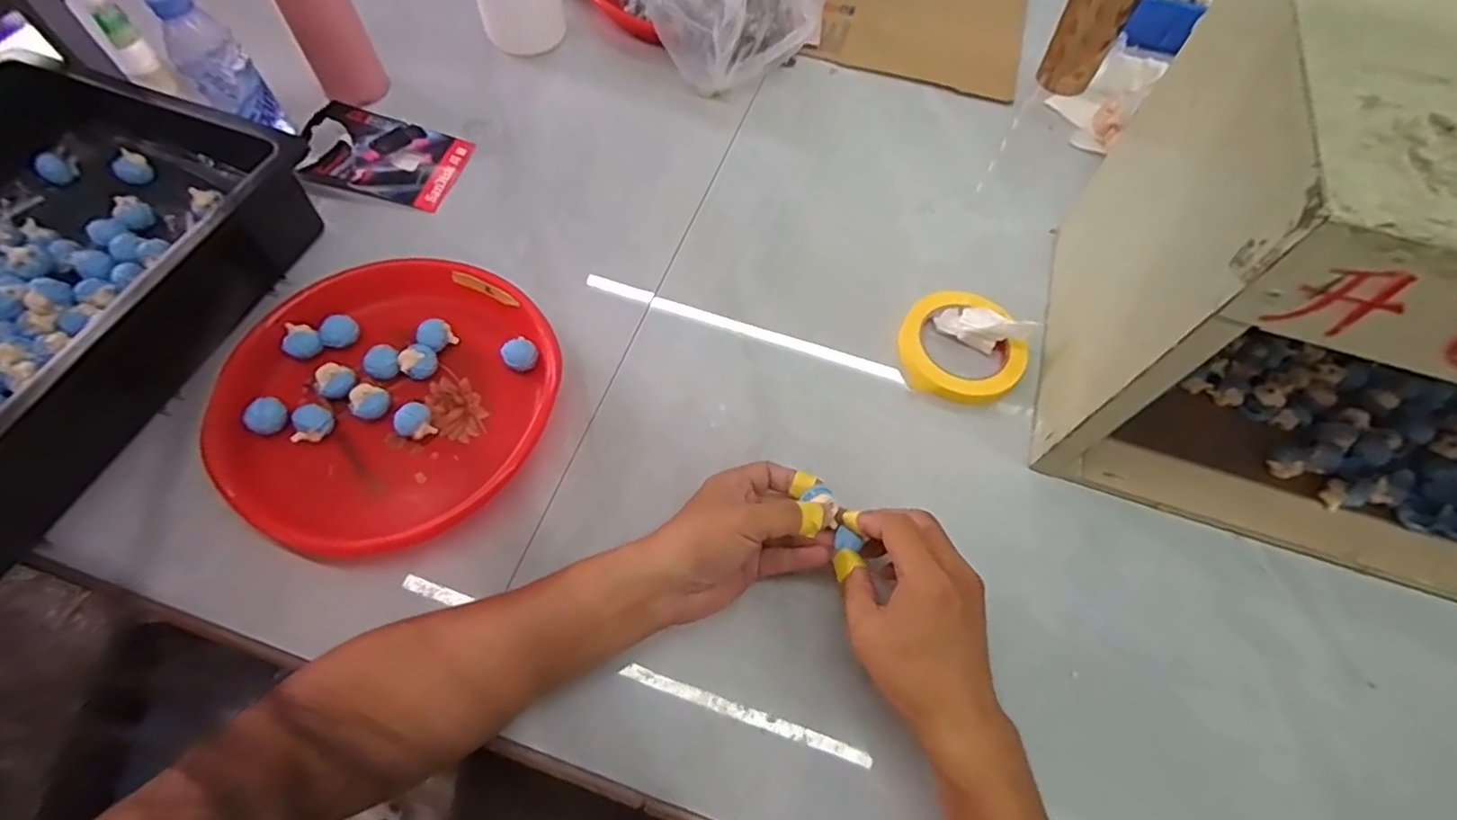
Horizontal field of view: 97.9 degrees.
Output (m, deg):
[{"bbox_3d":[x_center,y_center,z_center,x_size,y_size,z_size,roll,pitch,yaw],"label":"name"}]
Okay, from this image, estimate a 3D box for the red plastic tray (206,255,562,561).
[{"bbox_3d":[-0.266,-0.009,0.508,0.242,0.047,0.245,16,63,7],"label":"red plastic tray"}]

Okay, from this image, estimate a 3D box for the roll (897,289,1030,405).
[{"bbox_3d":[0.210,-0.058,0.569,0.110,0.024,0.105,1,62,-1],"label":"roll"}]

